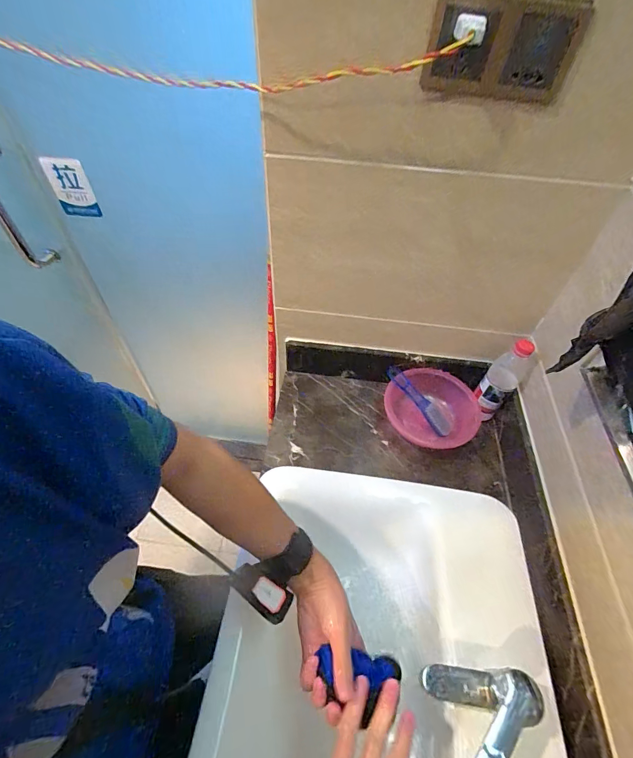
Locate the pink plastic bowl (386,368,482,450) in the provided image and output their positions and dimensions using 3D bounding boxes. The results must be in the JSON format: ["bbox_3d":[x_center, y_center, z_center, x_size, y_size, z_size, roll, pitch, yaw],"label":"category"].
[{"bbox_3d":[0.247,0.062,0.805,0.178,0.073,0.175,1,51,-1],"label":"pink plastic bowl"}]

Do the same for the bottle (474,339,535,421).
[{"bbox_3d":[0.380,-0.002,0.761,0.058,0.204,0.069,33,57,22],"label":"bottle"}]

